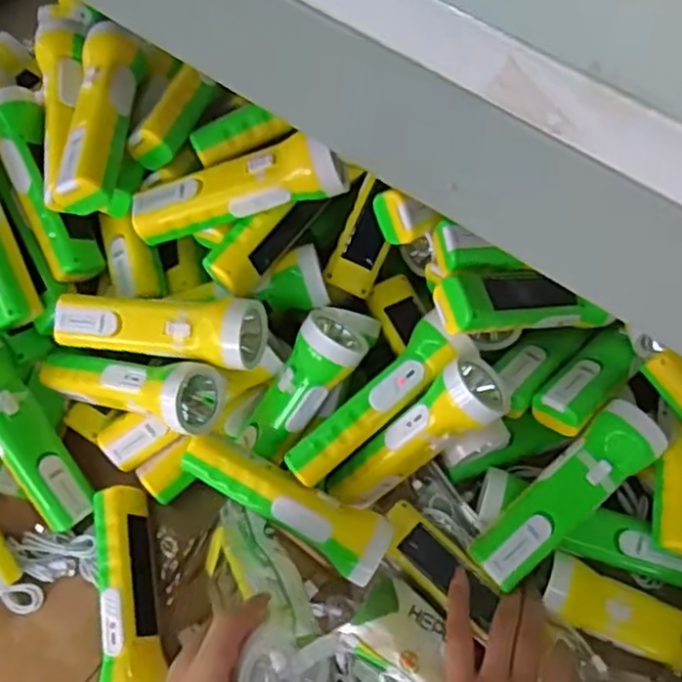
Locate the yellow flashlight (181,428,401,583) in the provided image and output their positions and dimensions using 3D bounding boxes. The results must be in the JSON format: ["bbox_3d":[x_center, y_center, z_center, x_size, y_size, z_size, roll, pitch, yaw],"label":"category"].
[{"bbox_3d":[-0.043,0.126,0.539,0.163,0.047,0.048,24,68,11],"label":"yellow flashlight"}]

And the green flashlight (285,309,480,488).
[{"bbox_3d":[0.028,0.046,0.542,0.163,0.046,0.047,-41,70,0],"label":"green flashlight"}]

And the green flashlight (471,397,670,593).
[{"bbox_3d":[0.171,0.117,0.536,0.171,0.042,0.049,-37,70,-15],"label":"green flashlight"}]

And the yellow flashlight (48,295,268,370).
[{"bbox_3d":[-0.142,-0.020,0.543,0.166,0.057,0.059,13,66,7],"label":"yellow flashlight"}]

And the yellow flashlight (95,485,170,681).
[{"bbox_3d":[-0.168,0.201,0.554,0.044,0.047,0.170,-10,65,-4],"label":"yellow flashlight"}]

